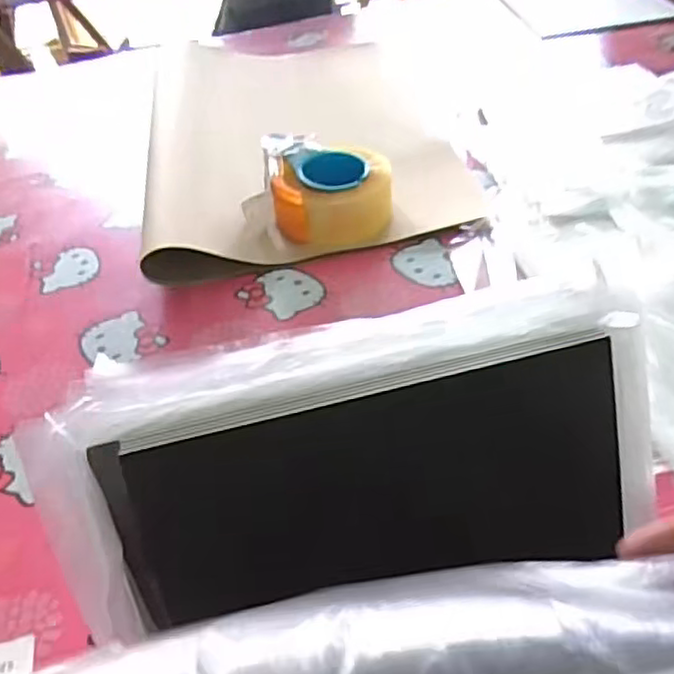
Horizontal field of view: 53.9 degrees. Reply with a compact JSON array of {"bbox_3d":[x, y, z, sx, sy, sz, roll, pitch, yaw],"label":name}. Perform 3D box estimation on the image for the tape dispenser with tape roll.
[{"bbox_3d":[-0.010,-0.165,0.737,0.130,0.072,0.142,-7,43,-1],"label":"tape dispenser with tape roll"}]

